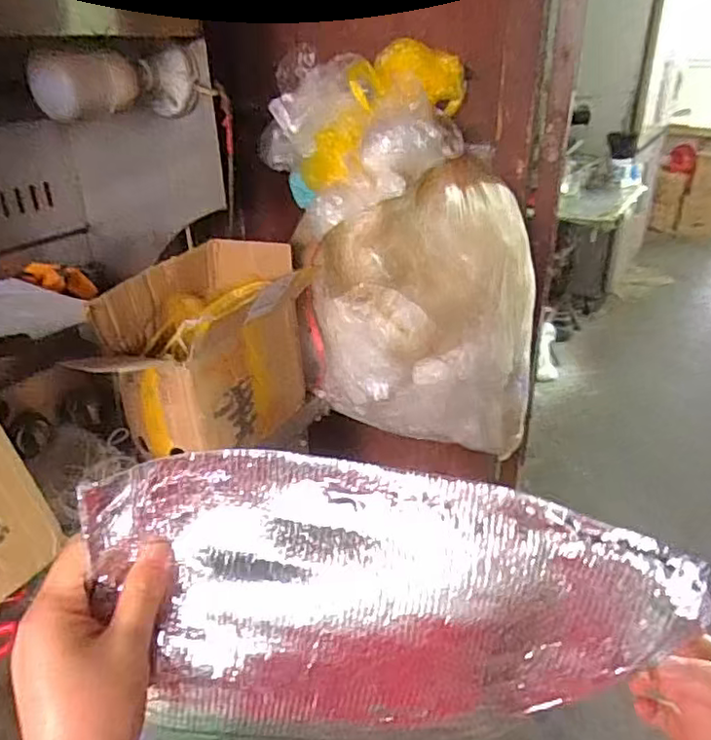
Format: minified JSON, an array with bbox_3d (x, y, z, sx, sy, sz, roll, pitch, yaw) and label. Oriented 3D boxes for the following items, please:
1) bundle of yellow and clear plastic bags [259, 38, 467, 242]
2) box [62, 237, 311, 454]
[{"bbox_3d":[0.004,-0.338,0.887,0.298,0.214,0.246,1,27,2],"label":"bundle of yellow and clear plastic bags"},{"bbox_3d":[-0.206,-0.033,0.892,0.200,0.225,0.282,10,29,19],"label":"box"}]

